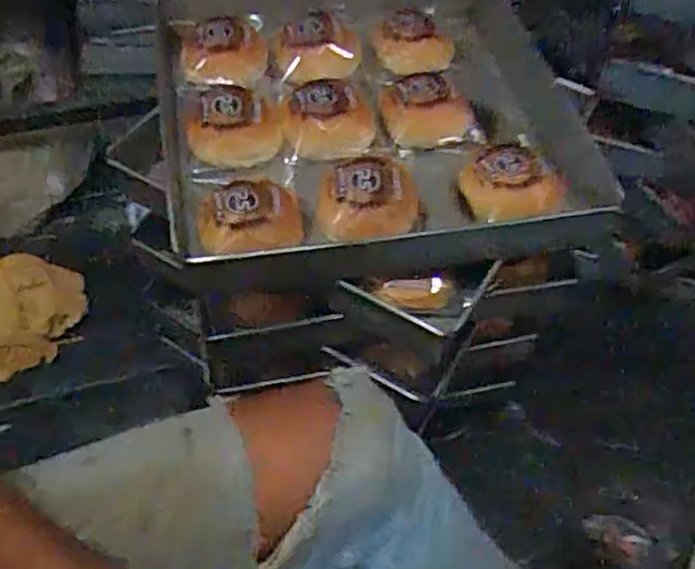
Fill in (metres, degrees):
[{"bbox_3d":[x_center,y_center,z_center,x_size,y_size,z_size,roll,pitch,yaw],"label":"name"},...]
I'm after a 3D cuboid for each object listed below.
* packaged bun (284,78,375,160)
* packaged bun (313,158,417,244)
[{"bbox_3d":[-0.020,-0.166,0.704,0.092,0.059,0.065,1,52,-3],"label":"packaged bun"},{"bbox_3d":[0.021,-0.086,0.663,0.098,0.056,0.090,5,52,0],"label":"packaged bun"}]

